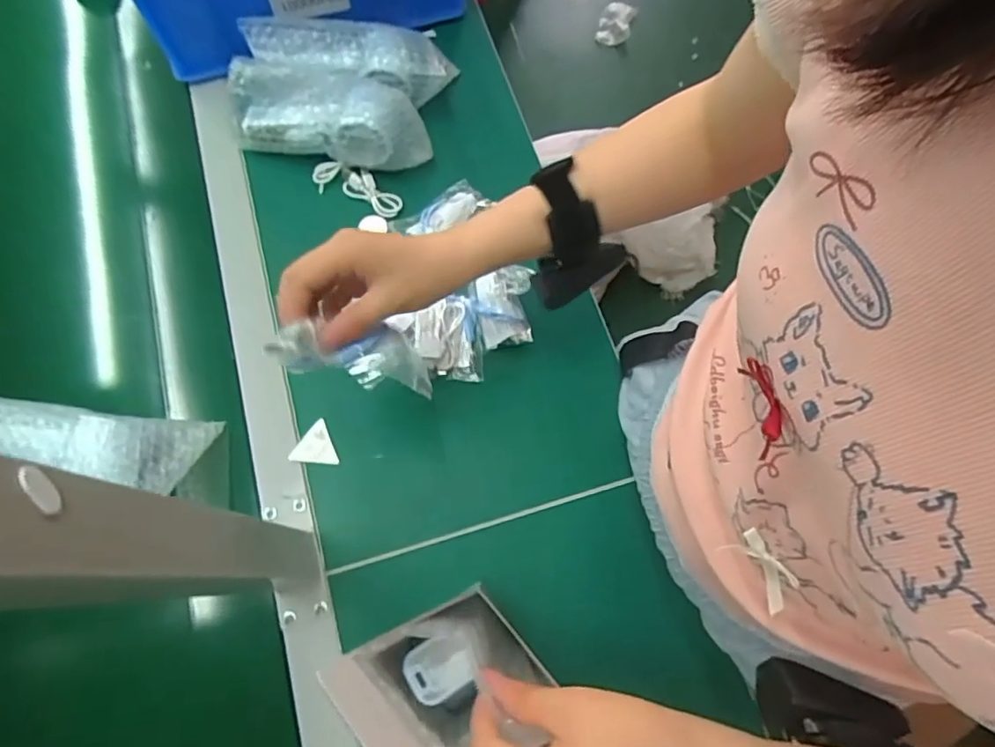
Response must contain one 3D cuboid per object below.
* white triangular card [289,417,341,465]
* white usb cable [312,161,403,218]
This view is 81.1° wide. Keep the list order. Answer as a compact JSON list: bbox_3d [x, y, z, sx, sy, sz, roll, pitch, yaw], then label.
[{"bbox_3d":[-0.158,0.059,0.511,0.041,0.005,0.037,5,70,1],"label":"white triangular card"},{"bbox_3d":[-0.139,-0.187,0.589,0.099,0.025,0.031,26,72,8],"label":"white usb cable"}]

